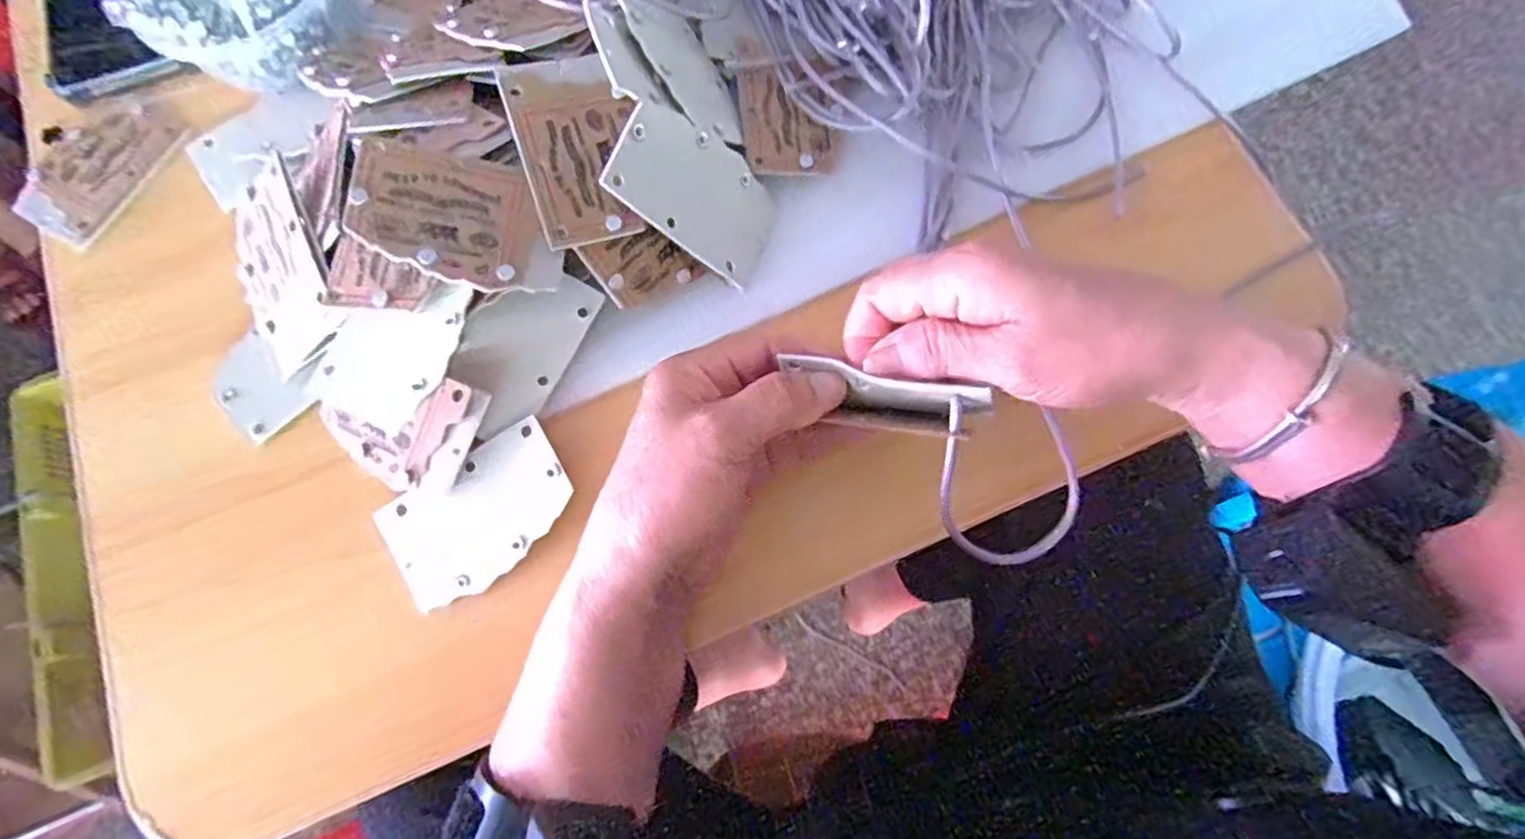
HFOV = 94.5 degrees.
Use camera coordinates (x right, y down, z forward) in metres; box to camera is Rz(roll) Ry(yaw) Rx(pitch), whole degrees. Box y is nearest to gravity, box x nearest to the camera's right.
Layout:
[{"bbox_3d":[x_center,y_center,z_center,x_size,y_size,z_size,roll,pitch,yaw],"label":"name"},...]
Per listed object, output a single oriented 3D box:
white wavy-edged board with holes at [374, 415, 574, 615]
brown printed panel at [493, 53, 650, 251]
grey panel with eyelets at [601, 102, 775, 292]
[{"bbox_3d":[-0.127,0.043,0.315,0.085,0.004,0.054,-33,79,1],"label":"white wavy-edged board with holes"},{"bbox_3d":[-0.080,-0.121,0.309,0.051,0.011,0.088,-18,84,-15],"label":"brown printed panel"},{"bbox_3d":[-0.028,-0.106,0.325,0.084,0.004,0.055,32,73,-37],"label":"grey panel with eyelets"}]

